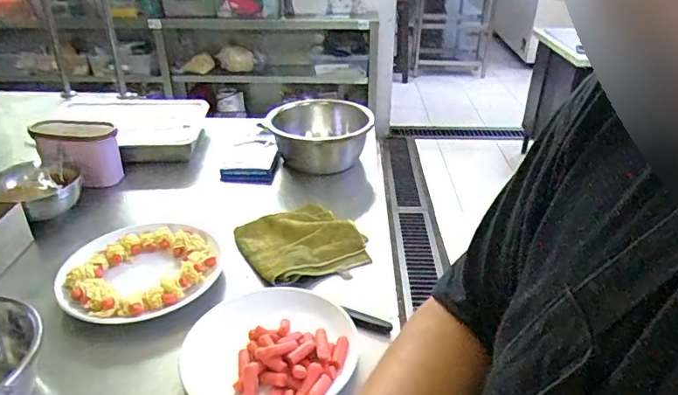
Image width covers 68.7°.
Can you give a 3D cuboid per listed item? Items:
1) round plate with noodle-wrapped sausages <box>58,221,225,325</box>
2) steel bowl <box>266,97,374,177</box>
[{"bbox_3d":[-0.330,0.118,0.831,0.241,0.031,0.241,0,30,0],"label":"round plate with noodle-wrapped sausages"},{"bbox_3d":[-0.048,-0.151,1.209,0.242,0.112,0.231,0,30,0],"label":"steel bowl"}]

